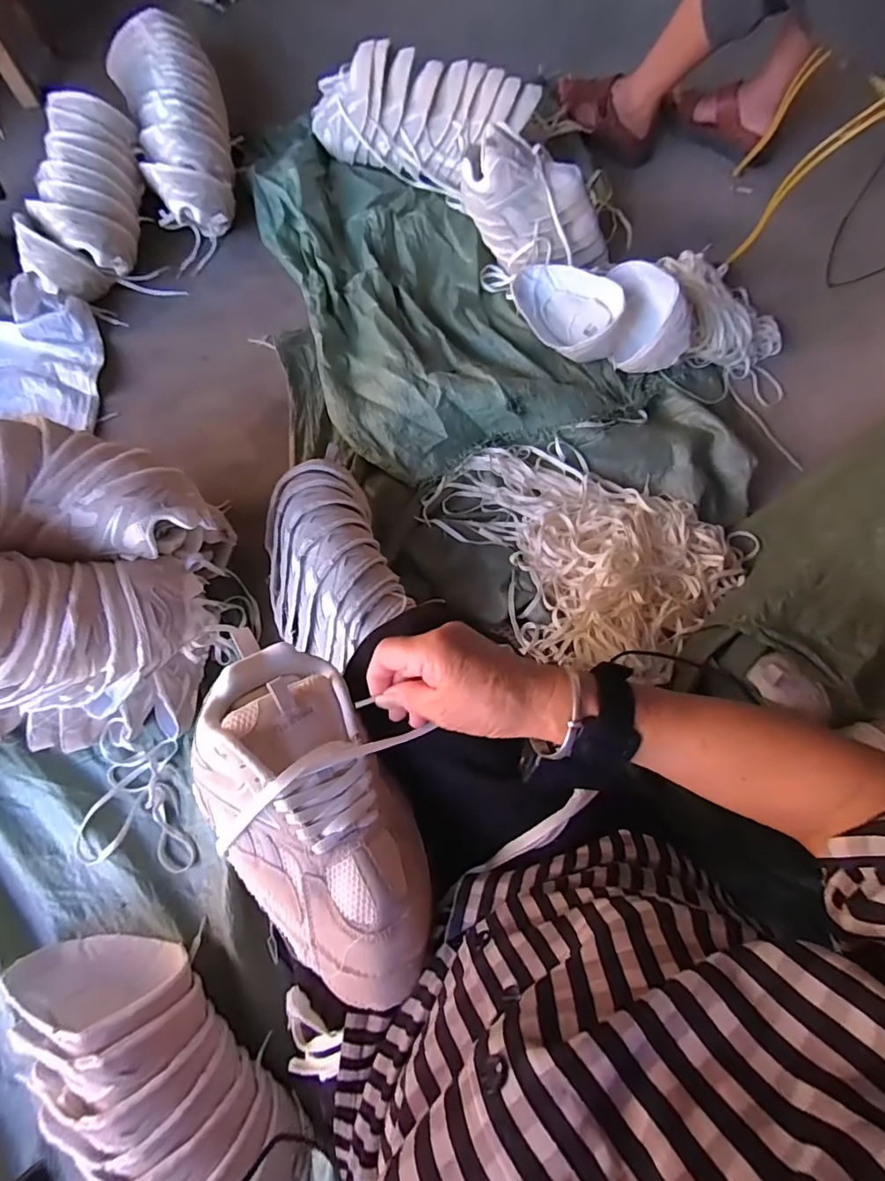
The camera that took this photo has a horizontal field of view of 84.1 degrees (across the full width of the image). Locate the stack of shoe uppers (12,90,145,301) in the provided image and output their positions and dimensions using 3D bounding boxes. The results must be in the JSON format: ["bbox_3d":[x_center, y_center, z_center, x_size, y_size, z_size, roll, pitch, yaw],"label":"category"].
[{"bbox_3d":[-0.689,-0.749,0.925,0.167,0.131,0.369,-1,74,-2],"label":"stack of shoe uppers"}]

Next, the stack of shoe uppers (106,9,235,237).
[{"bbox_3d":[-0.551,-0.984,1.018,0.208,0.111,0.548,-21,76,-7],"label":"stack of shoe uppers"}]

